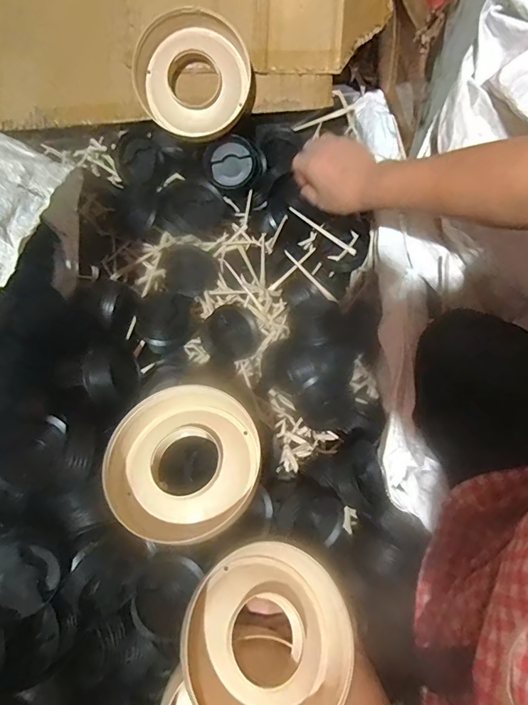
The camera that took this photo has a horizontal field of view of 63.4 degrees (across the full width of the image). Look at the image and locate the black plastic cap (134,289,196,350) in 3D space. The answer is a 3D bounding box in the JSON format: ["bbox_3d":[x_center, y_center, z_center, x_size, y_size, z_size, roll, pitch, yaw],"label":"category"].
[{"bbox_3d":[-0.130,-0.044,0.564,0.073,0.022,0.075,0,74,2],"label":"black plastic cap"}]

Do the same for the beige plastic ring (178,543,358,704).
[{"bbox_3d":[0.007,0.270,0.406,0.161,0.031,0.160,12,56,-18],"label":"beige plastic ring"}]

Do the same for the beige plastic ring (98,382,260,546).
[{"bbox_3d":[-0.085,0.120,0.467,0.161,0.045,0.161,5,63,-11],"label":"beige plastic ring"}]

